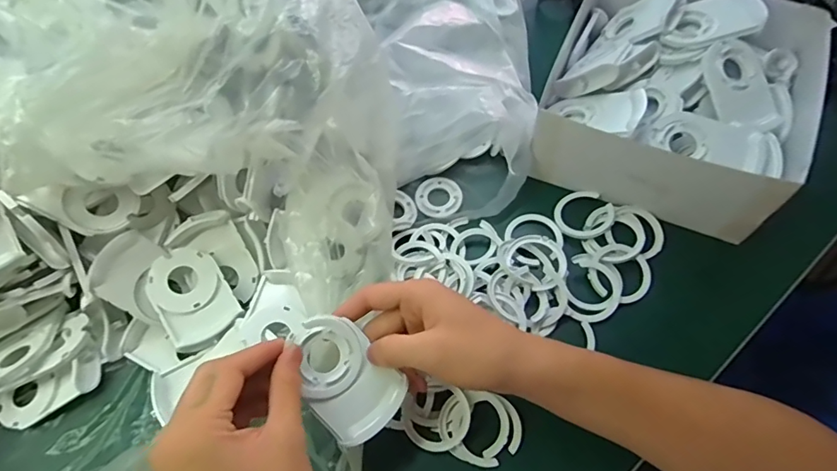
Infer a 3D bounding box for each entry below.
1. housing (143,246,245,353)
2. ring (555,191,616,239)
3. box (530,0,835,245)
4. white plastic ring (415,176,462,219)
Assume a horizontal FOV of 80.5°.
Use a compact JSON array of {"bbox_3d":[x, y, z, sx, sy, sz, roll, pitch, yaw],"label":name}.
[{"bbox_3d":[-0.190,0.053,0.415,0.058,0.019,0.080,-31,84,-19],"label":"housing"},{"bbox_3d":[0.149,-0.019,0.448,0.050,0.009,0.048,-1,67,3],"label":"ring"},{"bbox_3d":[0.229,-0.131,0.443,0.200,0.078,0.202,22,70,12],"label":"box"},{"bbox_3d":[0.019,-0.037,0.471,0.043,0.010,0.046,-1,67,3],"label":"white plastic ring"}]

